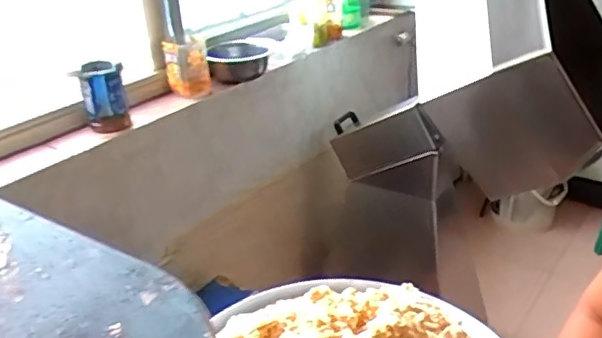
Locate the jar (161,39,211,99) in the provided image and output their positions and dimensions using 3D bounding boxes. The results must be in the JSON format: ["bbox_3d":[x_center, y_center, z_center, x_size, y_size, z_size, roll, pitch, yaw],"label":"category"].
[{"bbox_3d":[-0.285,-0.253,1.461,0.101,0.124,0.109,-9,27,-11],"label":"jar"}]

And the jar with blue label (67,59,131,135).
[{"bbox_3d":[-0.454,-0.163,1.306,0.109,0.164,0.090,-18,30,-27],"label":"jar with blue label"}]

